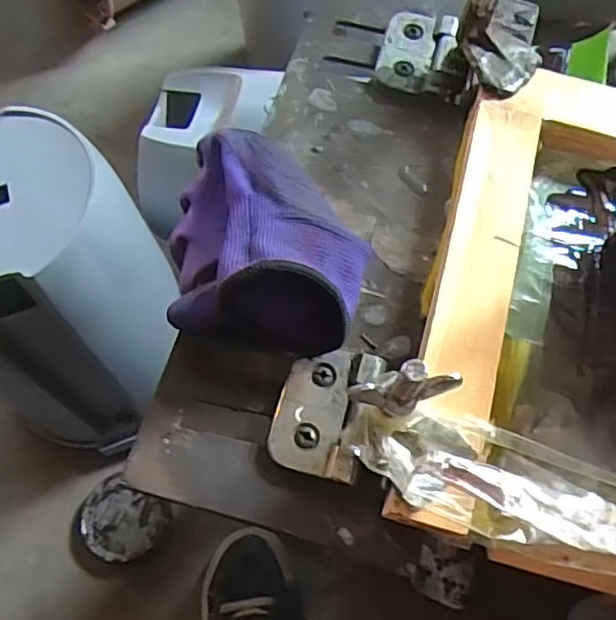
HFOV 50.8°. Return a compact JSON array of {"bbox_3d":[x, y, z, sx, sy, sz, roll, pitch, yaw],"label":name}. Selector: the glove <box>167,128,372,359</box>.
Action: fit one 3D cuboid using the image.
[{"bbox_3d":[-0.022,-0.039,0.322,0.104,0.056,0.119,11,68,7],"label":"glove"}]

